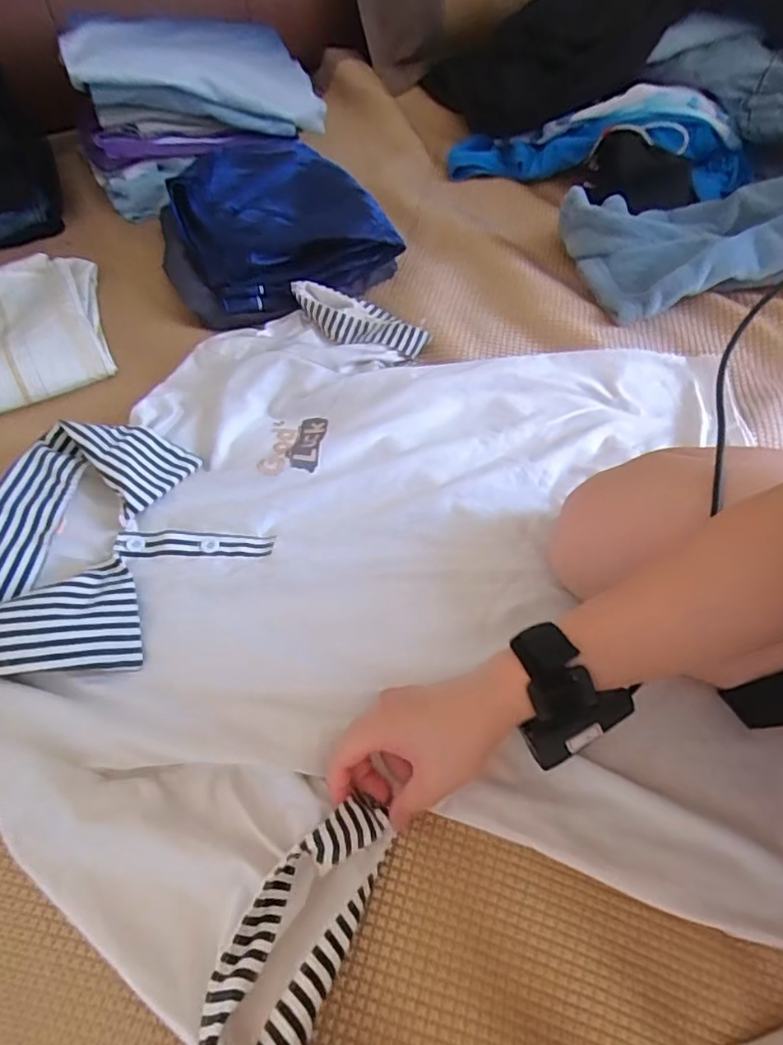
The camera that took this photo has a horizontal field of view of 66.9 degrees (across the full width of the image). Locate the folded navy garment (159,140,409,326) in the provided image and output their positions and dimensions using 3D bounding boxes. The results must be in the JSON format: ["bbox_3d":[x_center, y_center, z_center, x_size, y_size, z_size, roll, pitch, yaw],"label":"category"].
[{"bbox_3d":[-0.152,-0.362,0.711,0.247,0.063,0.264,-20,58,-16],"label":"folded navy garment"}]

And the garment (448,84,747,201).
[{"bbox_3d":[0.282,-0.514,0.793,0.396,0.114,0.087,13,56,7],"label":"garment"}]

